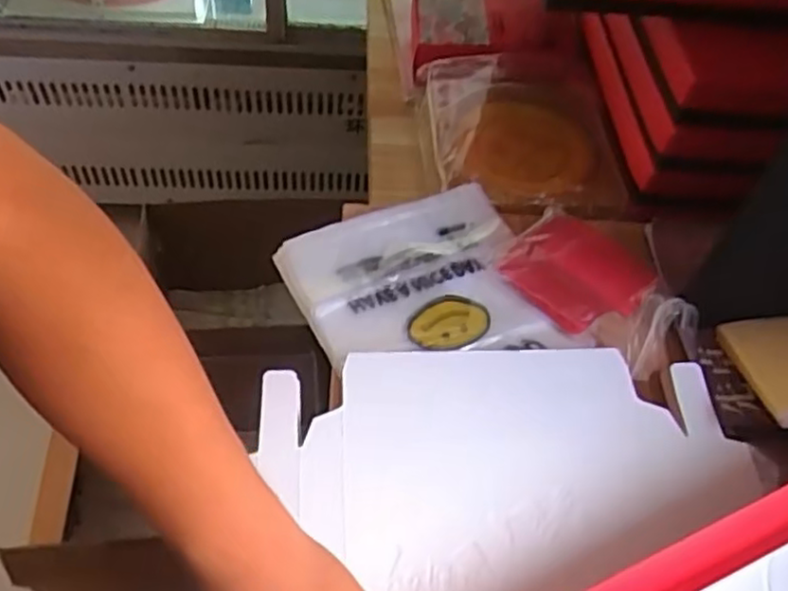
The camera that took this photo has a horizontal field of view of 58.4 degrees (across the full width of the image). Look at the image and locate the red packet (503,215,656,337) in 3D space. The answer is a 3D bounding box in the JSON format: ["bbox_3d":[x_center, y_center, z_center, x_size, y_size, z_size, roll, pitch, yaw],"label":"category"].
[{"bbox_3d":[0.154,-0.013,0.606,0.076,0.039,0.112,-34,62,-27],"label":"red packet"}]

